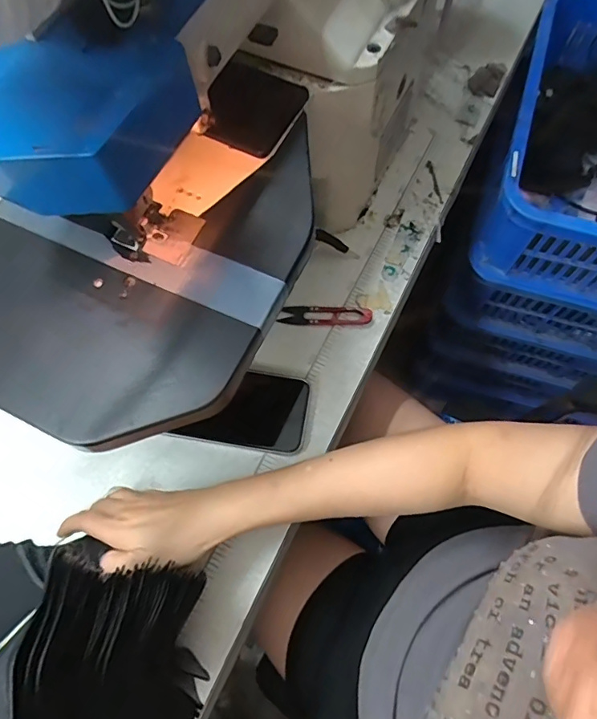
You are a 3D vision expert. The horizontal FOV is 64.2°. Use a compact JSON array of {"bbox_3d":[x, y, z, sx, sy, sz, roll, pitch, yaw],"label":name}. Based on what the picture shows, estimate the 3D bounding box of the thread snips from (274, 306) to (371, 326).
[{"bbox_3d":[0.030,-0.049,0.524,0.100,0.007,0.023,4,69,3],"label":"thread snips"}]

